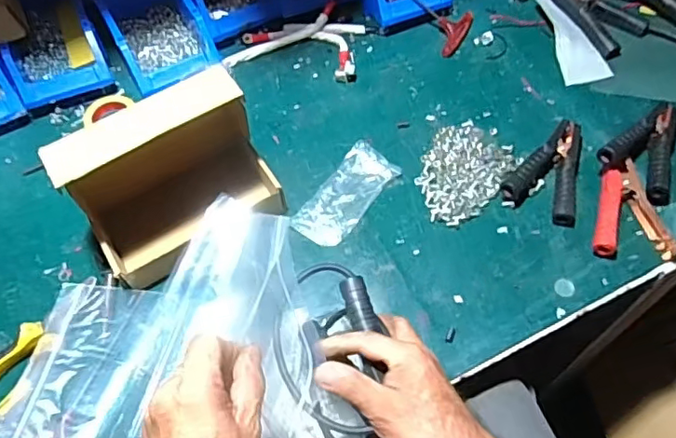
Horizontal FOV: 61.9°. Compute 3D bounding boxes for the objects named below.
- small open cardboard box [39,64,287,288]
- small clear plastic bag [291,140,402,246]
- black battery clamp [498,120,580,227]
[{"bbox_3d":[-0.177,-0.038,0.616,0.195,0.186,0.119,-31,64,-15],"label":"small open cardboard box"},{"bbox_3d":[0.010,-0.029,0.676,0.065,0.014,0.142,33,66,19],"label":"small clear plastic bag"},{"bbox_3d":[0.259,-0.063,0.670,0.084,0.031,0.133,25,64,15],"label":"black battery clamp"}]

